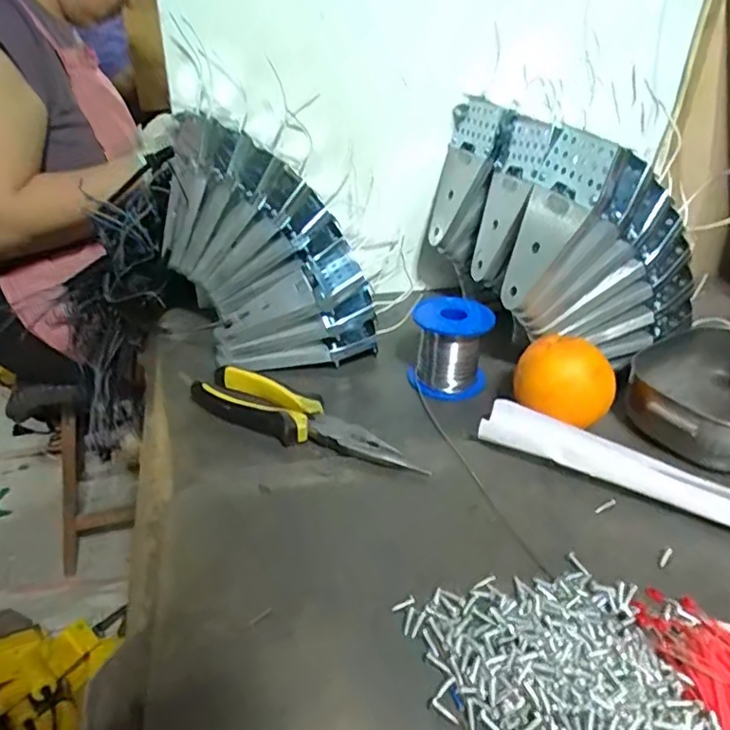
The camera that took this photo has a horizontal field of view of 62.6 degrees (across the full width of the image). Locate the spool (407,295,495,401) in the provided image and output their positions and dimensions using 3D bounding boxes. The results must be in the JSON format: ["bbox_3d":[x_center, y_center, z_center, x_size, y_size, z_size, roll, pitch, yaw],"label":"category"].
[{"bbox_3d":[0.071,-0.018,0.503,0.062,0.067,0.059,6,32,7],"label":"spool"}]

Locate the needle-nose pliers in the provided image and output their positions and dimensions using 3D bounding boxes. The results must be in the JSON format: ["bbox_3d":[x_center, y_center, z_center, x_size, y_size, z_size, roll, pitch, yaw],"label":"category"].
[{"bbox_3d":[-0.047,0.041,0.440,0.185,0.023,0.041,17,35,24],"label":"needle-nose pliers"}]

